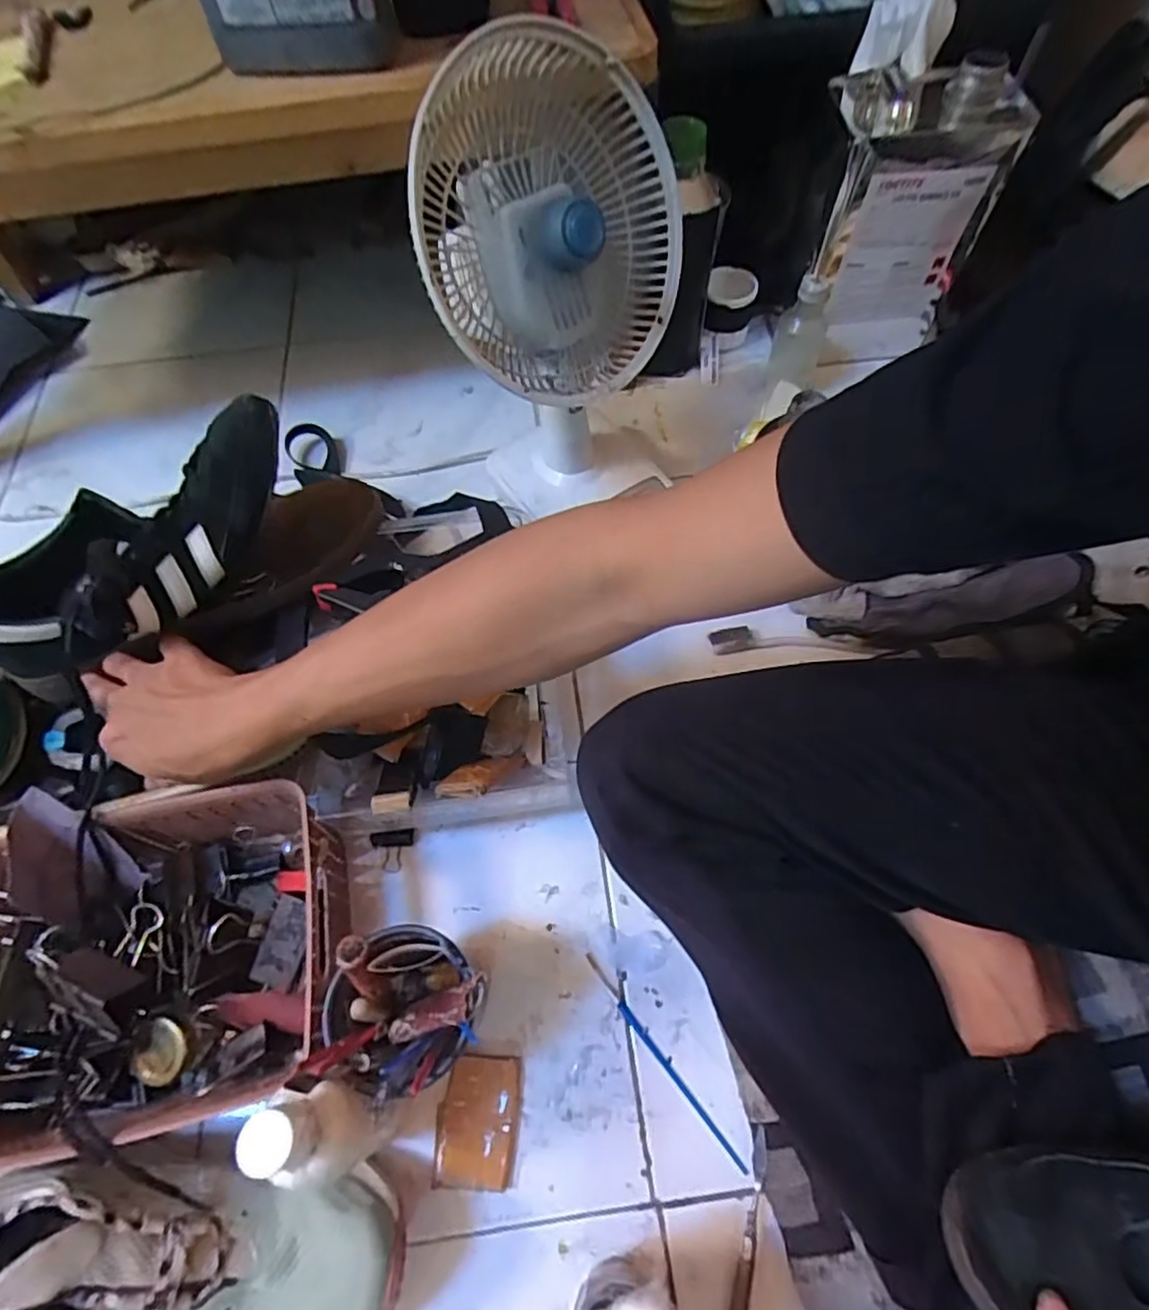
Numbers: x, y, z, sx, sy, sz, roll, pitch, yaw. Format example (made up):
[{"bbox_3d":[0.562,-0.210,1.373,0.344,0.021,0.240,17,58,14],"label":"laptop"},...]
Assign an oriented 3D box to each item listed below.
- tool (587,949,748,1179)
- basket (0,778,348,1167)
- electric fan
[{"bbox_3d":[0.060,0.281,0.454,0.007,0.006,0.161,-37,68,-15],"label":"tool"},{"bbox_3d":[-0.282,0.205,0.446,0.251,0.102,0.199,-10,63,-2],"label":"basket"},{"bbox_3d":[-0.029,-0.281,0.529,0.174,0.338,0.221,37,70,19],"label":"electric fan"}]

